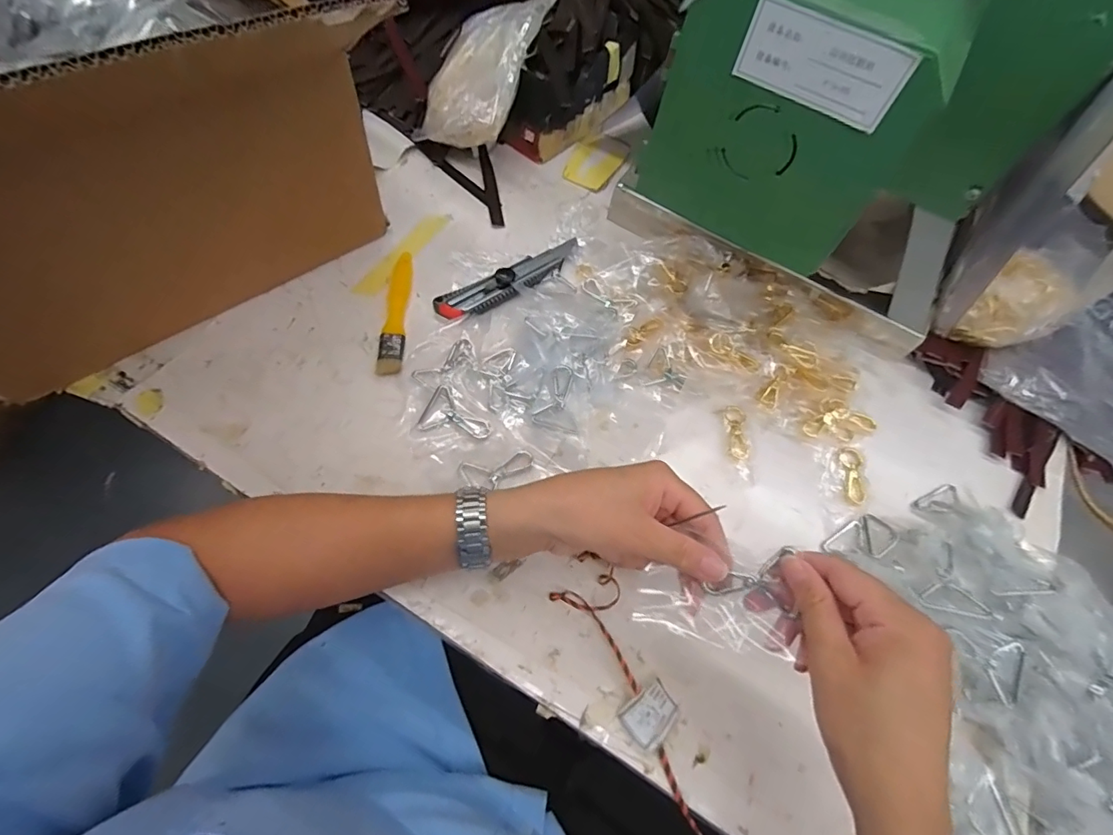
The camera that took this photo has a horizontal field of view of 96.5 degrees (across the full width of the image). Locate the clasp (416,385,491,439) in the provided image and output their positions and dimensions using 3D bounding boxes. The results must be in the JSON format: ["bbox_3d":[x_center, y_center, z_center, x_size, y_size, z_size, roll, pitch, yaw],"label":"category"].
[{"bbox_3d":[-0.090,0.001,0.451,0.062,0.004,0.045,24,64,5],"label":"clasp"}]

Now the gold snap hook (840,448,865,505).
[{"bbox_3d":[0.288,0.056,0.484,0.021,0.004,0.056,12,64,-2],"label":"gold snap hook"}]

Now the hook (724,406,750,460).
[{"bbox_3d":[0.179,0.015,0.489,0.022,0.005,0.055,5,64,-5],"label":"hook"}]

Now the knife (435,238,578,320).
[{"bbox_3d":[-0.046,-0.147,0.532,0.173,0.019,0.036,-31,72,-19],"label":"knife"}]

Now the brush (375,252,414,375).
[{"bbox_3d":[-0.160,-0.109,0.499,0.023,0.012,0.147,2,64,-6],"label":"brush"}]

